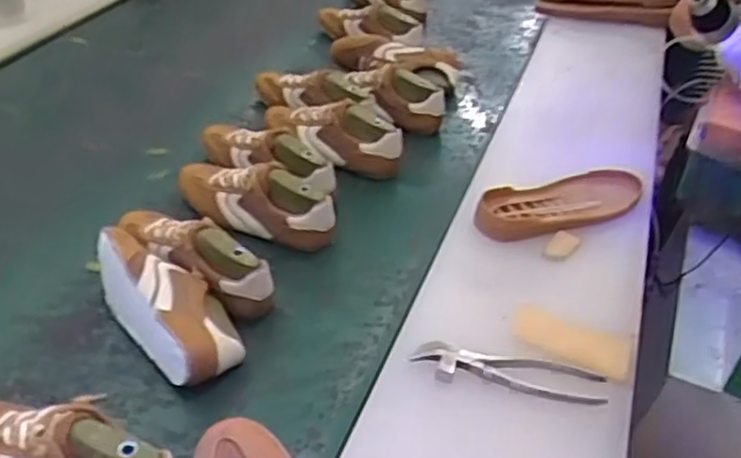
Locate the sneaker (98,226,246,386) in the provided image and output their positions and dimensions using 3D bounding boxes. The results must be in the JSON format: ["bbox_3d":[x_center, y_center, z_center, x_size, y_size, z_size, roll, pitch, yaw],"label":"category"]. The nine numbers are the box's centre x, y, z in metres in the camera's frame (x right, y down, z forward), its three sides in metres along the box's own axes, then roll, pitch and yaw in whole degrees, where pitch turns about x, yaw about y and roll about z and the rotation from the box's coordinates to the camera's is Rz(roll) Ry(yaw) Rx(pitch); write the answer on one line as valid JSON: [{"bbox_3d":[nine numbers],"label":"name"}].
[{"bbox_3d":[-0.224,0.080,0.807,0.087,0.076,0.212,-26,48,-34],"label":"sneaker"}]

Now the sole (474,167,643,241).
[{"bbox_3d":[0.249,-0.036,0.950,0.244,0.025,0.081,-13,42,-23],"label":"sole"}]

